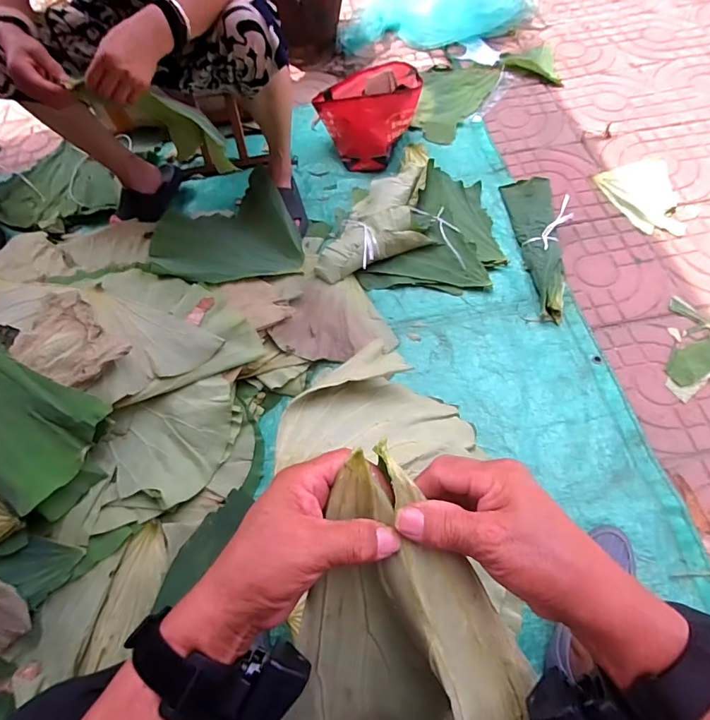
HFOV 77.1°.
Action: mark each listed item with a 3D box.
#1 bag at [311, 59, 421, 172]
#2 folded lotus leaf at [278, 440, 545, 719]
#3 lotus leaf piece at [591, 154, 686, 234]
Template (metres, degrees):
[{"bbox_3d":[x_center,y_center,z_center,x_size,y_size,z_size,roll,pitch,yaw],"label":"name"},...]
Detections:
[{"bbox_3d":[0.029,-0.700,1.248,0.263,0.203,0.225,34,70,20],"label":"bag"},{"bbox_3d":[0.025,0.218,0.366,0.146,0.183,0.261,7,73,-13],"label":"folded lotus leaf"},{"bbox_3d":[0.769,-0.424,1.158,0.200,0.007,0.256,-15,63,-4],"label":"lotus leaf piece"}]

